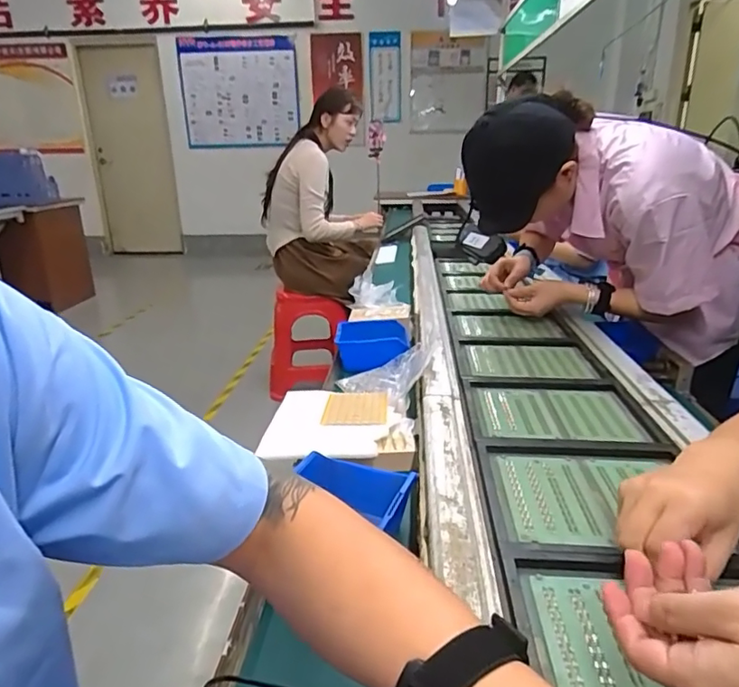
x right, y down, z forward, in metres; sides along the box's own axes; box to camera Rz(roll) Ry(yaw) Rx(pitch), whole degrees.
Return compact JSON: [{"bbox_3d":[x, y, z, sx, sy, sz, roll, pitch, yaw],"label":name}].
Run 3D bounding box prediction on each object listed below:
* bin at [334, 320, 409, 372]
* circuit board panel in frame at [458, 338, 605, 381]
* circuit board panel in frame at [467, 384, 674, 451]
[{"bbox_3d":[0.005,-0.001,1.030,0.133,0.058,0.145,0,19,2],"label":"bin"},{"bbox_3d":[0.248,0.024,0.869,0.197,0.010,0.176,1,19,4],"label":"circuit board panel in frame"},{"bbox_3d":[0.238,0.088,0.690,0.212,0.009,0.176,2,19,5],"label":"circuit board panel in frame"}]

